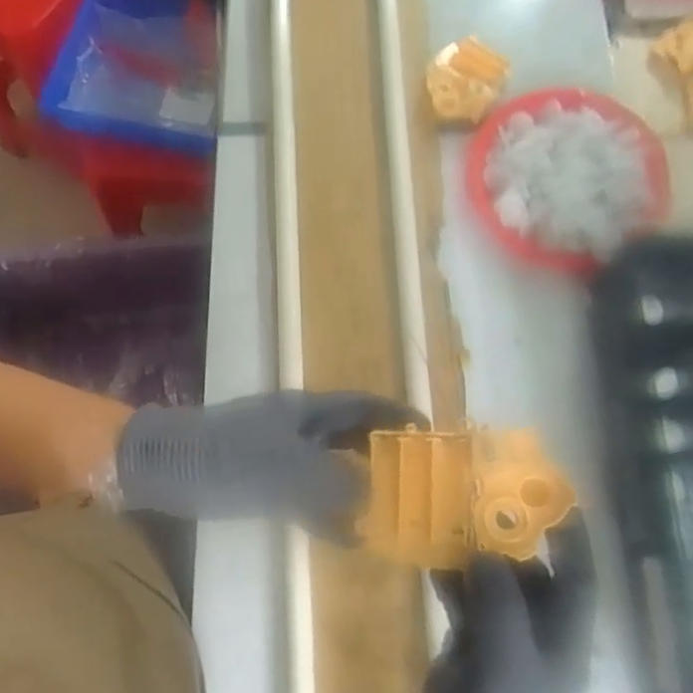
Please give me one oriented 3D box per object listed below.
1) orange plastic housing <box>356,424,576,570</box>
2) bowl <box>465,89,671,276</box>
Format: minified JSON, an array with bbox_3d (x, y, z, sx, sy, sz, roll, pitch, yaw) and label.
[{"bbox_3d":[0.058,0.076,0.307,0.096,0.029,0.063,0,73,0],"label":"orange plastic housing"},{"bbox_3d":[0.206,-0.159,0.565,0.182,0.040,0.168,0,73,0],"label":"bowl"}]

